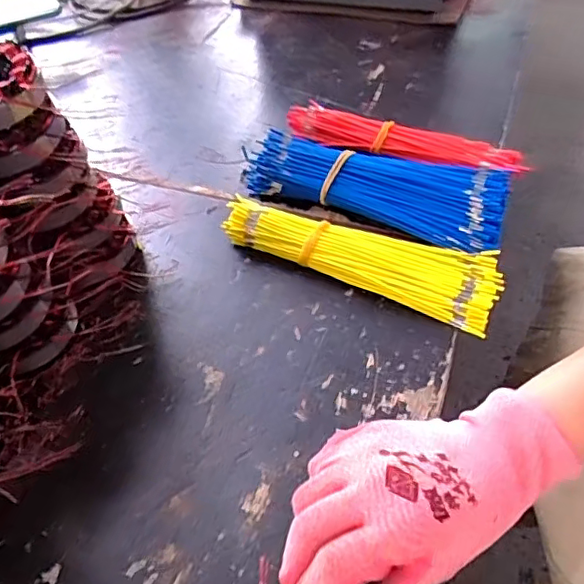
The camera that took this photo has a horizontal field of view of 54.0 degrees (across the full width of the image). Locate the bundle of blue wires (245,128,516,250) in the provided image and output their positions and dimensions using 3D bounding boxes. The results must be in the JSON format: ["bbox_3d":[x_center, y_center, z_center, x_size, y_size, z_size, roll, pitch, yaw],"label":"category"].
[{"bbox_3d":[0.078,-0.103,0.546,0.243,0.038,0.086,19,52,21],"label":"bundle of blue wires"}]

